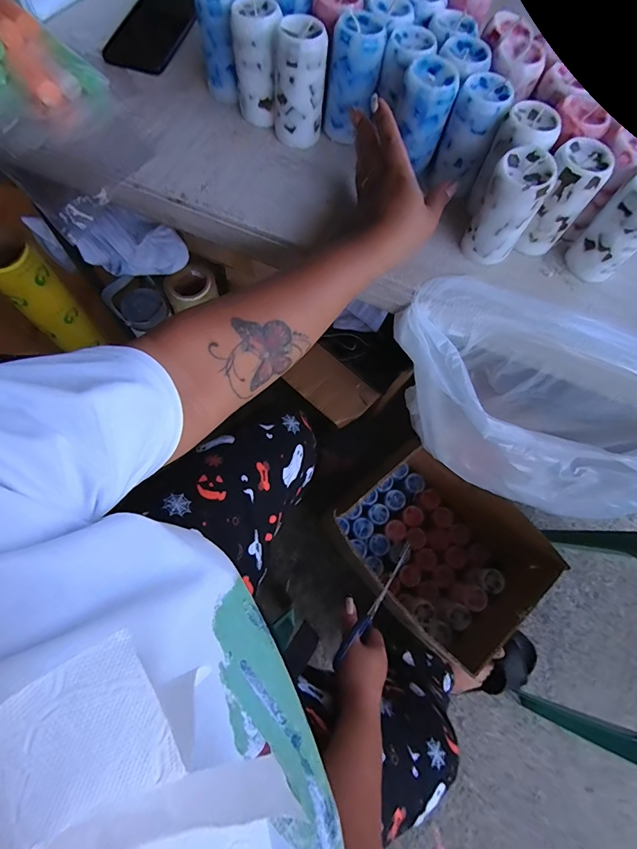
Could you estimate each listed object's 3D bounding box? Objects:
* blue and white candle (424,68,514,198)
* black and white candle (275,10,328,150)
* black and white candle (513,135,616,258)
[{"bbox_3d":[0.151,-0.294,0.410,0.051,0.091,0.051,17,70,4],"label":"blue and white candle"},{"bbox_3d":[-0.019,-0.353,0.418,0.051,0.096,0.046,3,70,-1],"label":"black and white candle"},{"bbox_3d":[0.232,-0.215,0.390,0.044,0.091,0.048,10,70,1],"label":"black and white candle"}]

